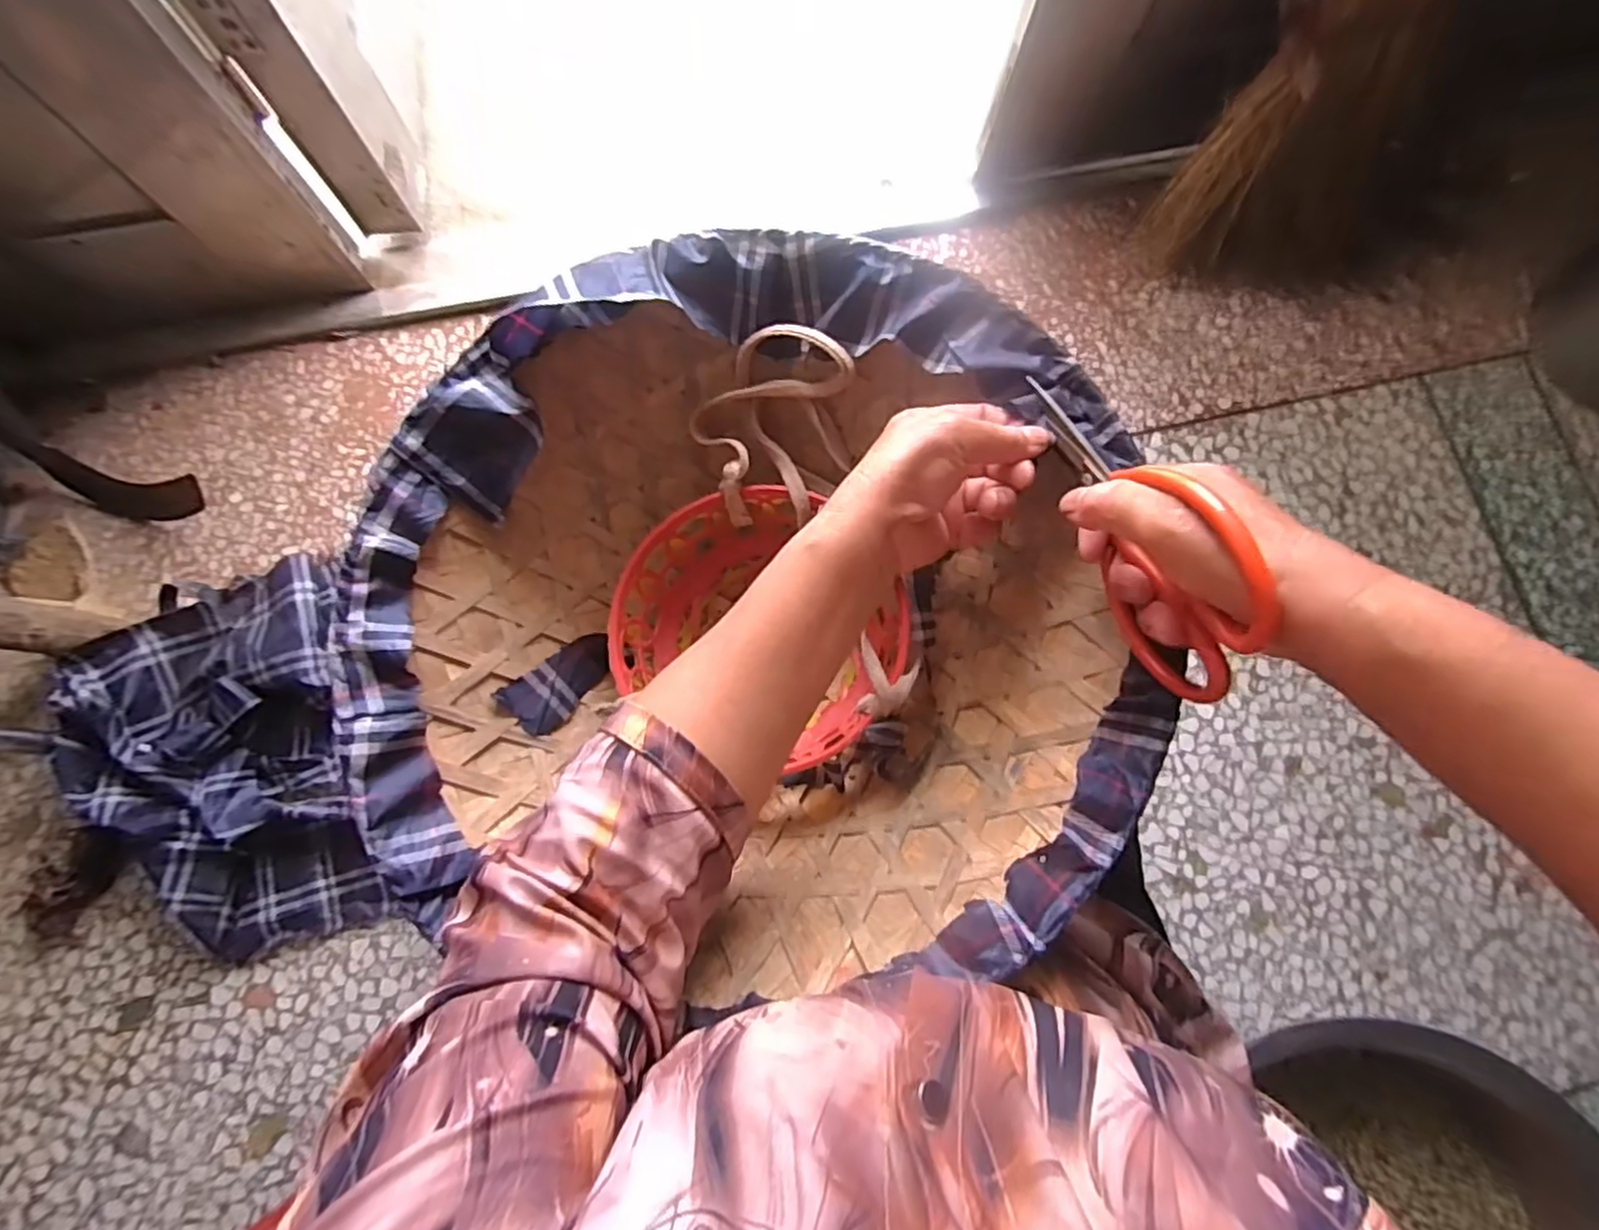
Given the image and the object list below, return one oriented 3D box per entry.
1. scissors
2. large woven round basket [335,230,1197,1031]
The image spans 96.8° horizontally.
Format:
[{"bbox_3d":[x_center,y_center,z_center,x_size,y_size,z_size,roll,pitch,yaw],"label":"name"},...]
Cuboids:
[{"bbox_3d":[0.150,-0.044,0.320,0.010,0.114,0.171,-18,78,-5],"label":"scissors"},{"bbox_3d":[-0.034,-0.011,0.408,0.393,0.122,0.390,-1,77,-2],"label":"large woven round basket"}]

